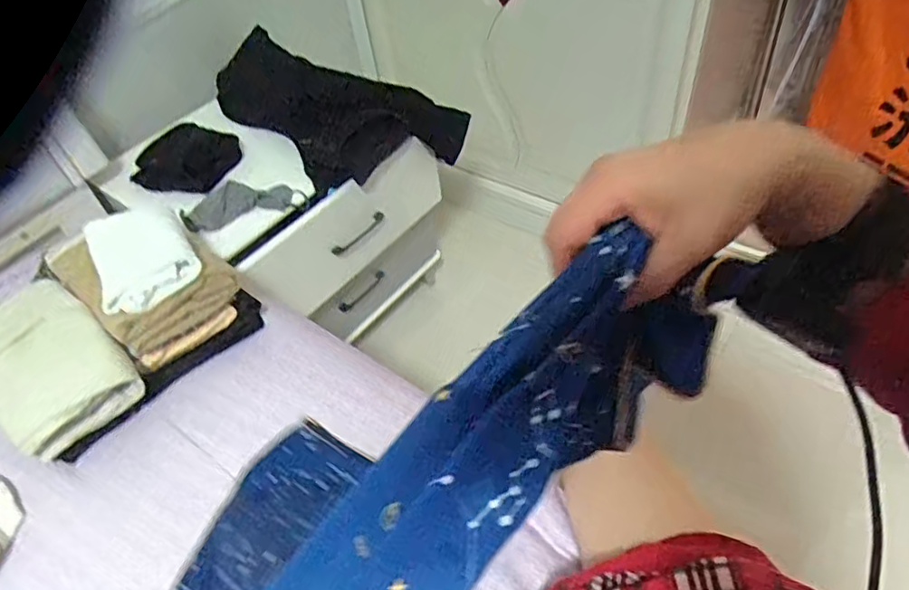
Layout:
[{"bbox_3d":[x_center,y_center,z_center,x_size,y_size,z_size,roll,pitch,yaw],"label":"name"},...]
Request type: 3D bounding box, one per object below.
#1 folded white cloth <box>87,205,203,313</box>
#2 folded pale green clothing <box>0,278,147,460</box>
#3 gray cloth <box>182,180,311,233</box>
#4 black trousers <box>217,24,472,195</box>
[{"bbox_3d":[-0.413,-0.053,0.809,0.121,0.030,0.200,-28,51,-18],"label":"folded white cloth"},{"bbox_3d":[-0.501,0.080,0.748,0.226,0.068,0.145,32,58,30],"label":"folded pale green clothing"},{"bbox_3d":[-0.343,-0.153,1.004,0.194,0.019,0.091,-15,48,-7],"label":"gray cloth"},{"bbox_3d":[-0.241,-0.350,1.191,0.512,0.155,0.208,25,55,26],"label":"black trousers"}]

